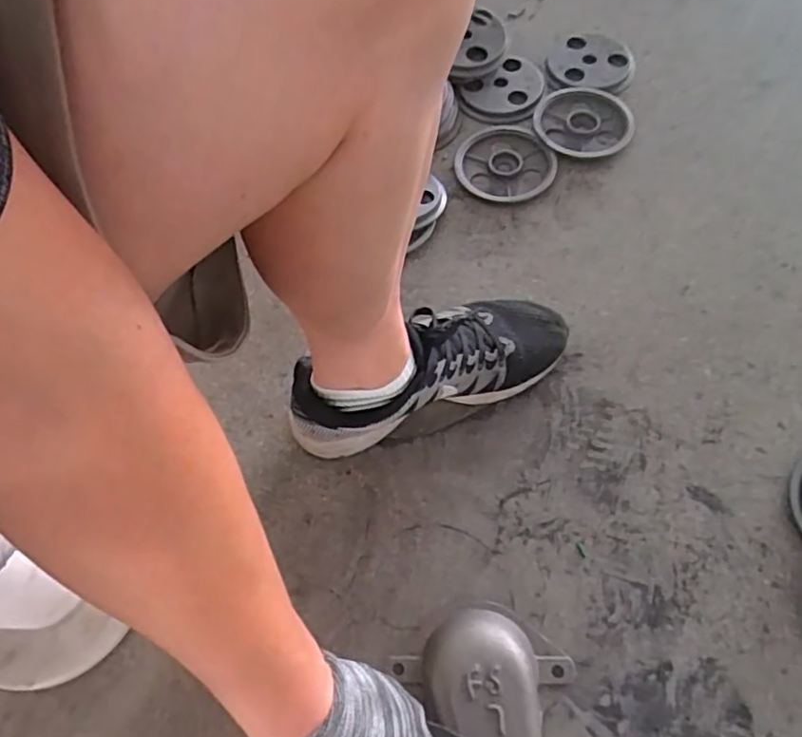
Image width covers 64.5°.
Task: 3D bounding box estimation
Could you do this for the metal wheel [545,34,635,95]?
[{"bbox_3d":[0.257,-0.413,0.856,0.111,0.015,0.098,17,66,12],"label":"metal wheel"}]

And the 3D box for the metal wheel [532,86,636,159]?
[{"bbox_3d":[0.232,-0.318,0.811,0.119,0.011,0.117,-2,64,3],"label":"metal wheel"}]

